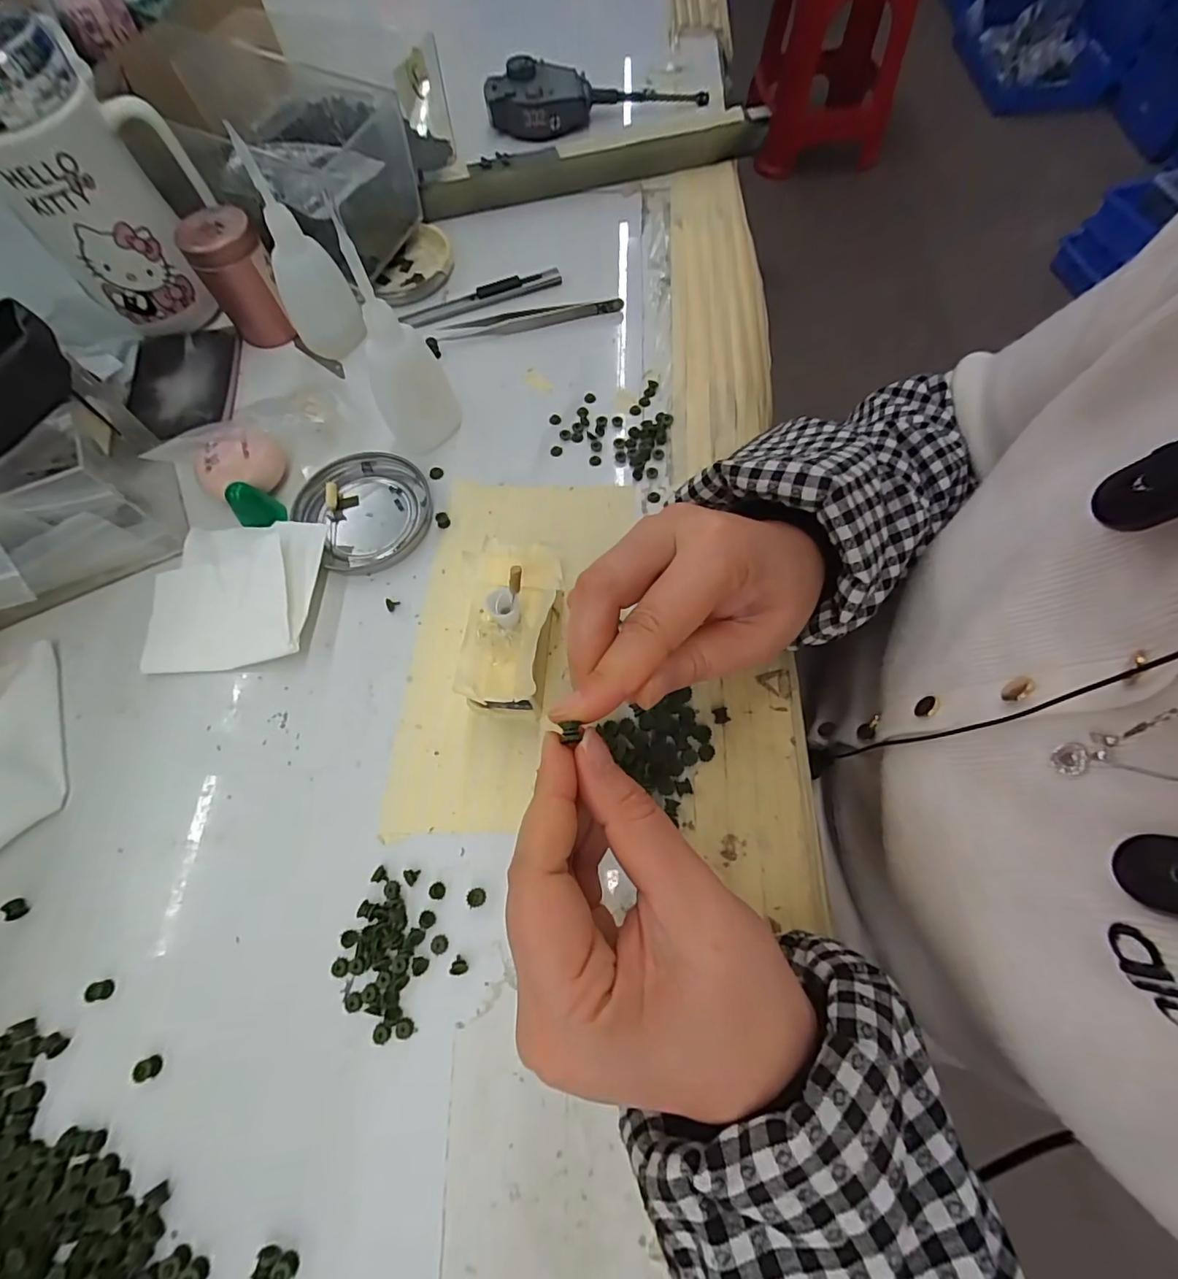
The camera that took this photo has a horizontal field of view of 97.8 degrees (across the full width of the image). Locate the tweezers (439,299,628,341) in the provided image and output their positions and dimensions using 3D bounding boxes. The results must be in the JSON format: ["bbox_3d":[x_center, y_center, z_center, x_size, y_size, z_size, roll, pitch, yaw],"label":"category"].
[{"bbox_3d":[-0.041,-0.225,0.356,0.127,0.010,0.016,-11,68,-3],"label":"tweezers"}]

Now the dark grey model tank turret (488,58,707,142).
[{"bbox_3d":[0.008,-0.473,0.441,0.191,0.032,0.049,-13,68,-4],"label":"dark grey model tank turret"}]

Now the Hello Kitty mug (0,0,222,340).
[{"bbox_3d":[-0.293,-0.272,0.315,0.068,0.134,0.098,36,73,14],"label":"Hello Kitty mug"}]

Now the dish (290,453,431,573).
[{"bbox_3d":[-0.130,-0.078,0.302,0.073,0.008,0.075,-1,68,1],"label":"dish"}]

